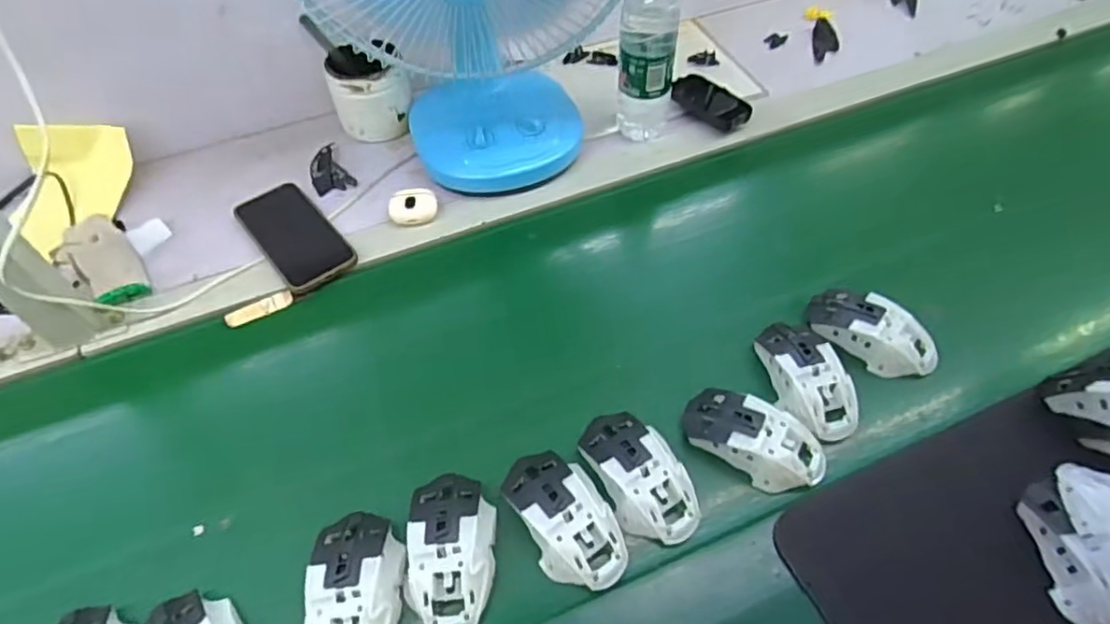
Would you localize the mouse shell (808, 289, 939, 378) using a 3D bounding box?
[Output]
[{"bbox_3d":[0.296,0.019,0.593,0.115,0.036,0.059,30,58,25],"label":"mouse shell"}]

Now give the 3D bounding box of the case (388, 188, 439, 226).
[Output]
[{"bbox_3d":[-0.158,-0.114,0.716,0.054,0.024,0.053,-12,50,-7],"label":"case"}]

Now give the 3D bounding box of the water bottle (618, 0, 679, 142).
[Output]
[{"bbox_3d":[0.106,-0.307,0.725,0.063,0.222,0.073,4,50,7],"label":"water bottle"}]

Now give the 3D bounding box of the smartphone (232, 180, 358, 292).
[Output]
[{"bbox_3d":[-0.288,-0.088,0.701,0.076,0.010,0.167,-33,56,-22],"label":"smartphone"}]

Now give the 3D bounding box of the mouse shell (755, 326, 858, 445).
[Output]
[{"bbox_3d":[0.222,0.056,0.565,0.065,0.032,0.117,-10,50,-4],"label":"mouse shell"}]

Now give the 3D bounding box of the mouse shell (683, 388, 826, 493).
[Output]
[{"bbox_3d":[0.165,0.102,0.530,0.115,0.036,0.058,24,55,22],"label":"mouse shell"}]

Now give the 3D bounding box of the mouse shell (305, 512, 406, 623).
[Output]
[{"bbox_3d":[-0.146,0.204,0.467,0.064,0.030,0.112,-7,50,-2],"label":"mouse shell"}]

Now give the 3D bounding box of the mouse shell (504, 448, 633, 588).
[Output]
[{"bbox_3d":[0.008,0.157,0.495,0.062,0.033,0.111,-25,53,-17],"label":"mouse shell"}]

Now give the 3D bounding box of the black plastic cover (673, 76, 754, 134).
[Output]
[{"bbox_3d":[0.196,-0.265,0.810,0.047,0.024,0.114,-28,54,-19],"label":"black plastic cover"}]

